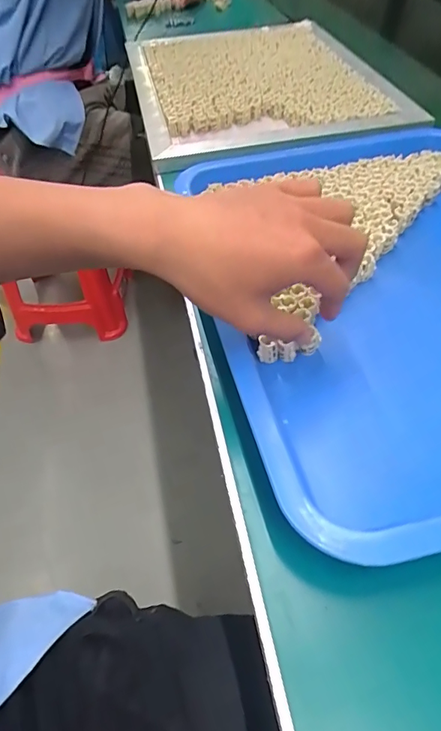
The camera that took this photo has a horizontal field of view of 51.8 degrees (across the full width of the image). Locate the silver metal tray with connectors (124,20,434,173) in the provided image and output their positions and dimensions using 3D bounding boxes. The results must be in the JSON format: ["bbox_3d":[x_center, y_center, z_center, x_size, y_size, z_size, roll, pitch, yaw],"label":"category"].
[{"bbox_3d":[0.039,-0.446,0.709,0.346,0.033,0.492,-11,51,-8],"label":"silver metal tray with connectors"}]

